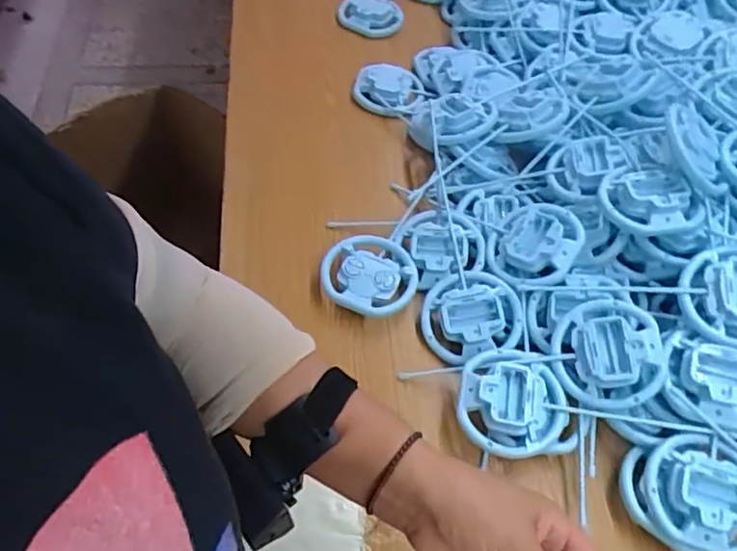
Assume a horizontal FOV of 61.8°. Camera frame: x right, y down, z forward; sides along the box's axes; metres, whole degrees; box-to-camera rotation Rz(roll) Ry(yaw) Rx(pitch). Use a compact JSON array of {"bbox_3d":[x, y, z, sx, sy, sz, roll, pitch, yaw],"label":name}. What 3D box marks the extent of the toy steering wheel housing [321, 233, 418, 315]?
[{"bbox_3d":[0.003,-0.004,0.694,0.103,0.020,0.103,19,55,8],"label":"toy steering wheel housing"}]

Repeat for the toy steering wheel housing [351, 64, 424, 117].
[{"bbox_3d":[0.029,-0.277,0.922,0.105,0.034,0.092,7,54,0],"label":"toy steering wheel housing"}]

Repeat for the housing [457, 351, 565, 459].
[{"bbox_3d":[0.136,0.118,0.586,0.099,0.030,0.097,3,54,-4],"label":"housing"}]

